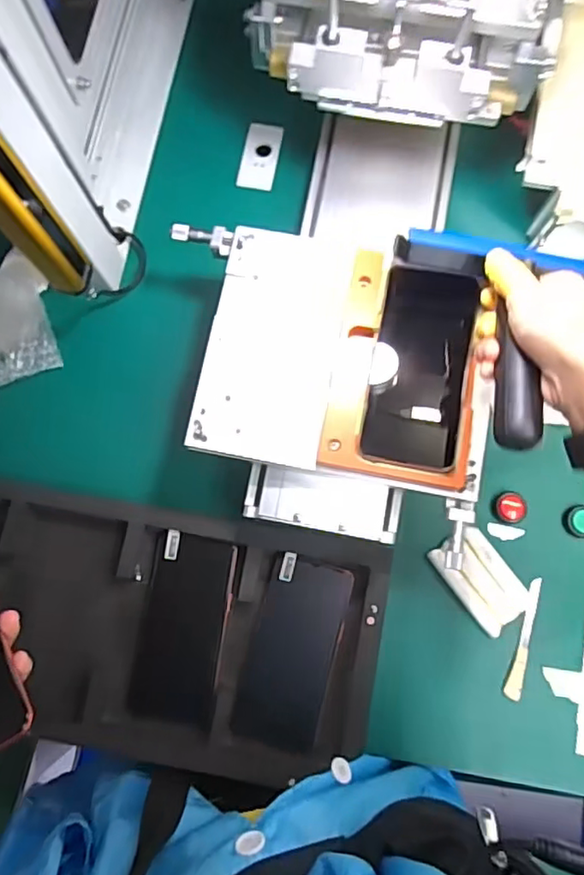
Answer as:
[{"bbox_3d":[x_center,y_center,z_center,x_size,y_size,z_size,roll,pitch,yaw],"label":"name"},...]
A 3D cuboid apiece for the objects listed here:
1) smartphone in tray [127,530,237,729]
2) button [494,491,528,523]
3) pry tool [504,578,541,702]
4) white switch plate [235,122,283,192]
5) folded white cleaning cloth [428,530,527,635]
[{"bbox_3d":[-0.101,0.177,0.548,0.079,0.015,0.165,9,80,1],"label":"smartphone in tray"},{"bbox_3d":[0.218,0.070,0.586,0.031,0.008,0.030,2,80,-1],"label":"button"},{"bbox_3d":[0.225,0.193,0.564,0.015,0.007,0.114,19,81,2],"label":"pry tool"},{"bbox_3d":[-0.035,-0.313,0.652,0.040,0.008,0.077,11,80,1],"label":"white switch plate"},{"bbox_3d":[0.183,0.138,0.568,0.056,0.016,0.096,-37,83,-7],"label":"folded white cleaning cloth"}]

